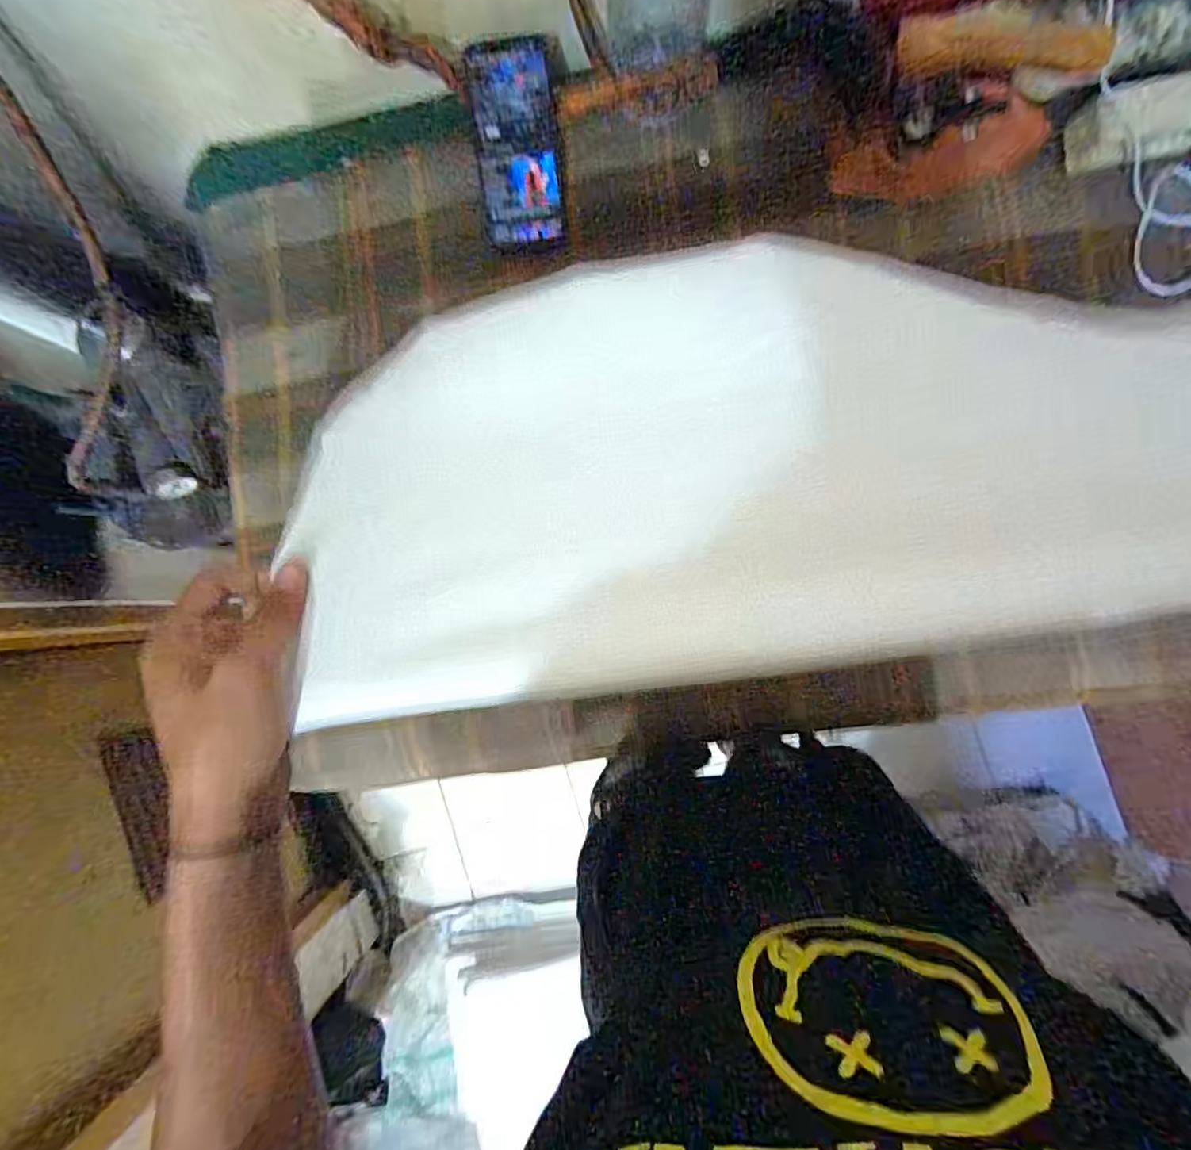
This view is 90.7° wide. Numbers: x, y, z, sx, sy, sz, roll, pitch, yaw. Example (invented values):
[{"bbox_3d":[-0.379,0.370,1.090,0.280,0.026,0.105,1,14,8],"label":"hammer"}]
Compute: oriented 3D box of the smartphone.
[{"bbox_3d":[-0.076,-0.410,0.569,0.078,0.016,0.167,-4,115,5],"label":"smartphone"}]

